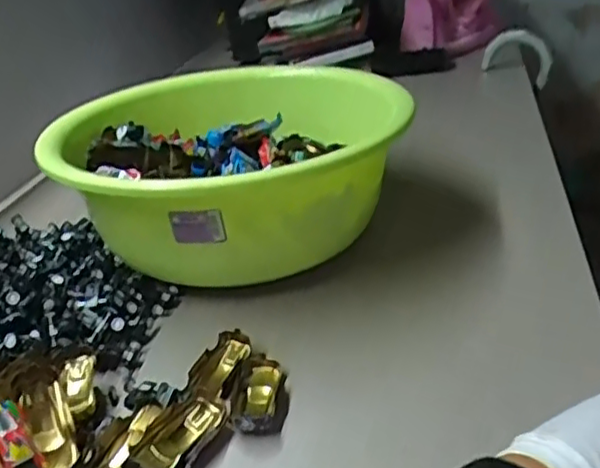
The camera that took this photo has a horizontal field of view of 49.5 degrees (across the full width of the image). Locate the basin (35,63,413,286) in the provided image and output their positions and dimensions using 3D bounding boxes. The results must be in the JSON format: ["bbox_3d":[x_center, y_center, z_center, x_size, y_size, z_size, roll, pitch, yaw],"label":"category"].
[{"bbox_3d":[-0.046,-0.069,0.617,0.267,0.127,0.315,5,31,23],"label":"basin"}]

